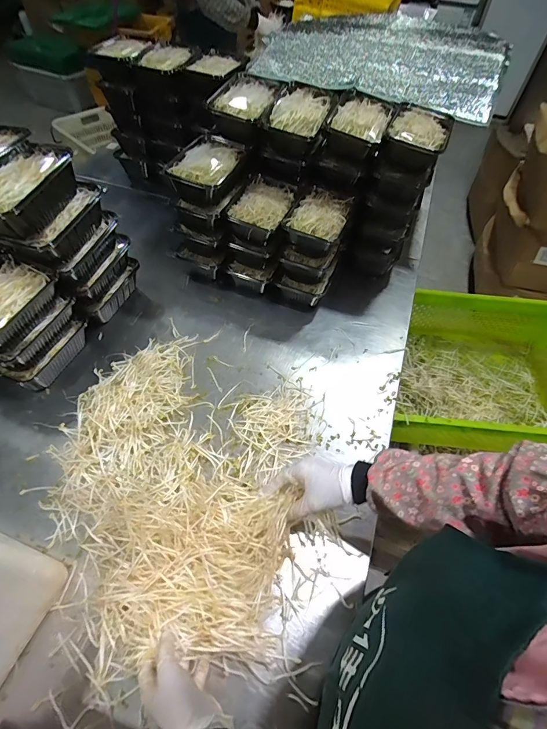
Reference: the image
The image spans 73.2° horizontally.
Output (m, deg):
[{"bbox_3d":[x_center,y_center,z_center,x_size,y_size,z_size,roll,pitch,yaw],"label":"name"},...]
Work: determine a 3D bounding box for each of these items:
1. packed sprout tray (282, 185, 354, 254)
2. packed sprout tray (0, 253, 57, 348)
[{"bbox_3d":[0.098,-0.308,0.796,0.113,0.063,0.182,18,56,9],"label":"packed sprout tray"},{"bbox_3d":[-0.459,-0.100,0.618,0.114,0.050,0.173,20,56,10],"label":"packed sprout tray"}]

